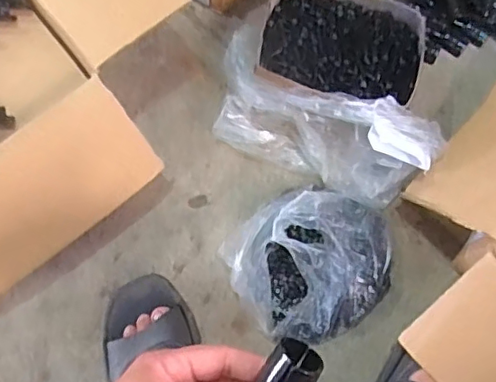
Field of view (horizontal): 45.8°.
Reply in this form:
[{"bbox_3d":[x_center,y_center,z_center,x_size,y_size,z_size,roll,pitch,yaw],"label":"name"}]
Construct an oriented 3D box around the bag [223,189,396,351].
[{"bbox_3d":[0.081,0.078,0.690,0.191,0.073,0.174,-38,77,-11],"label":"bag"}]

